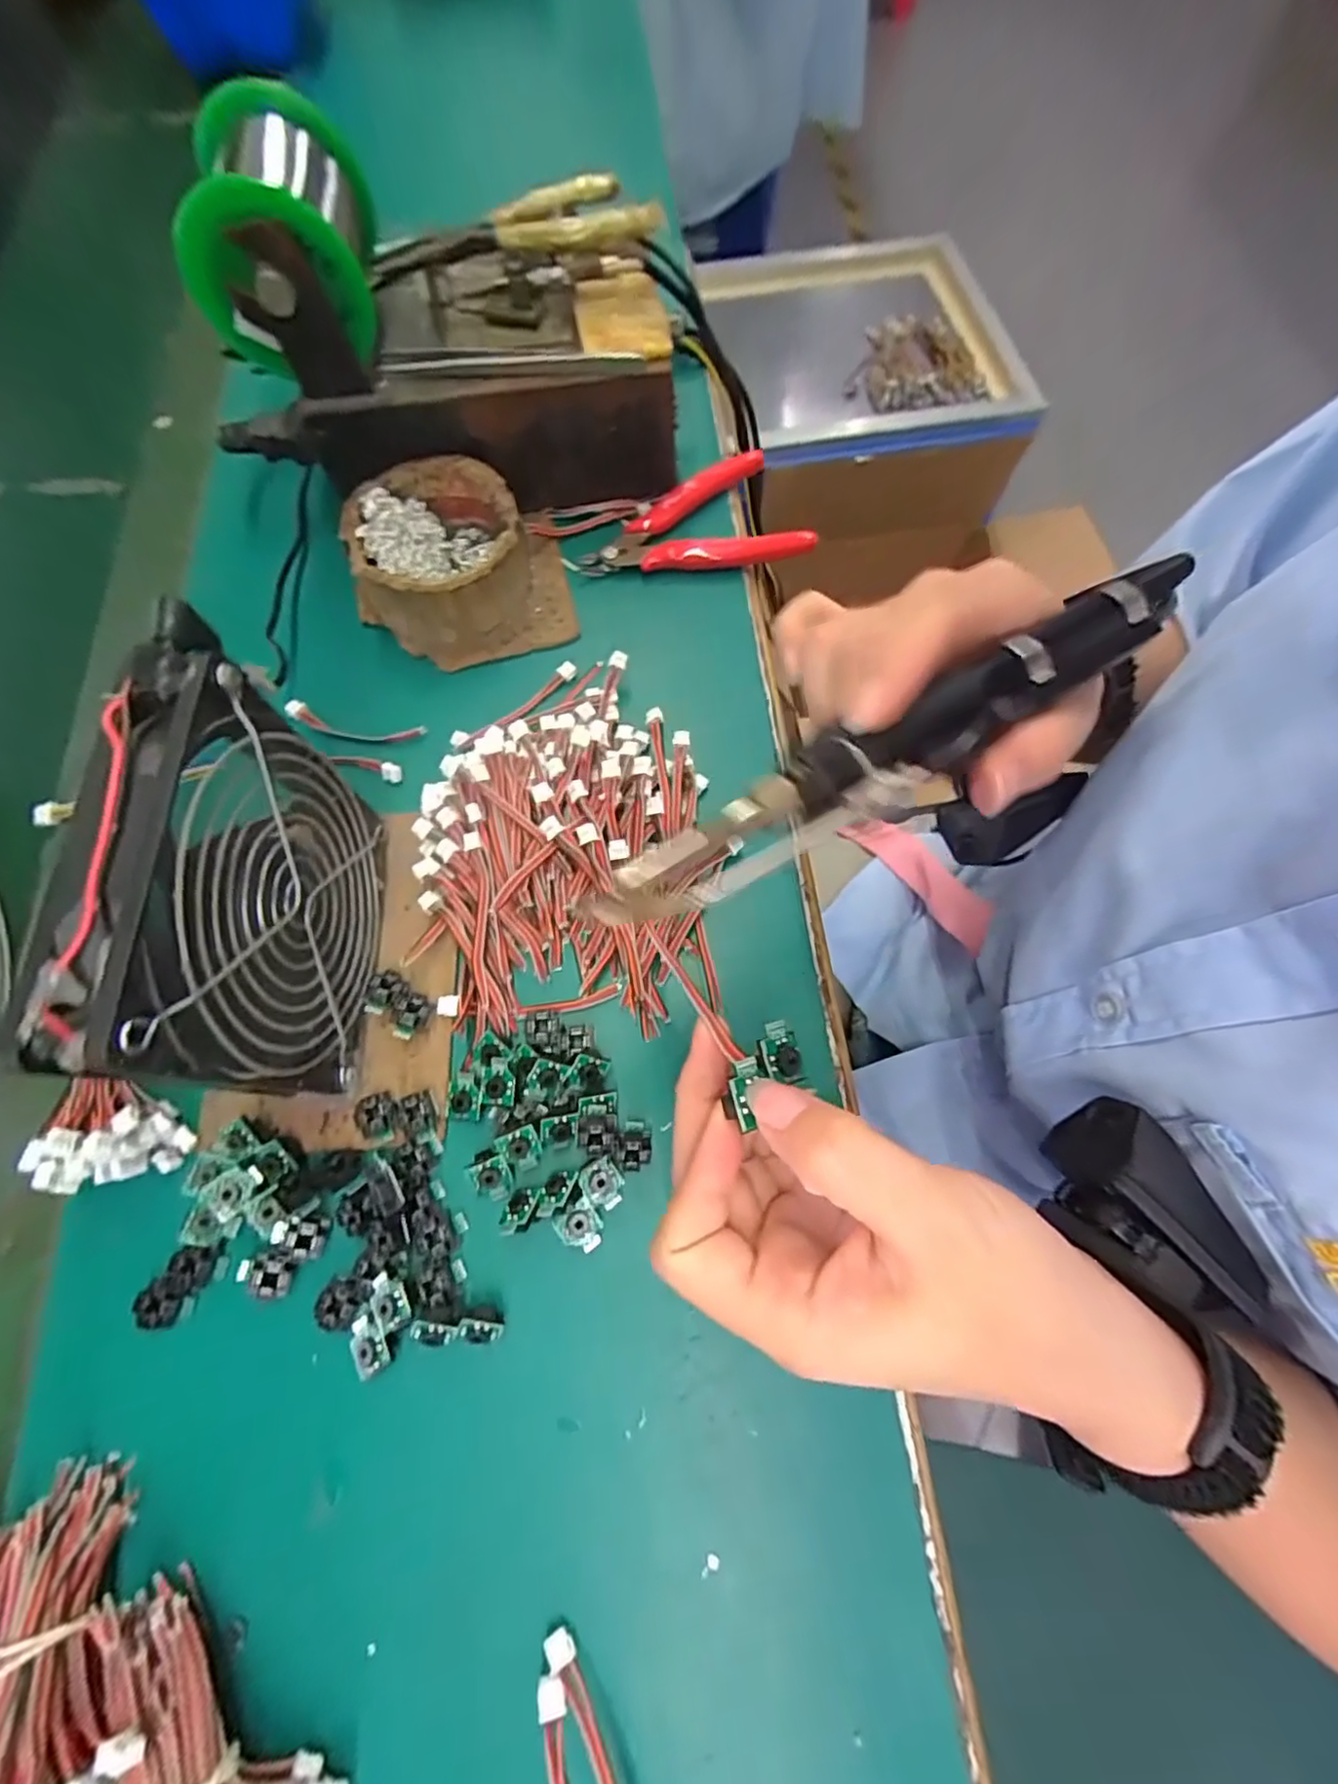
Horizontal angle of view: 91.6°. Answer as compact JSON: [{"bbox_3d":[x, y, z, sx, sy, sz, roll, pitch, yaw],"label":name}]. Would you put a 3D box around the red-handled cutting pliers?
[{"bbox_3d":[0.012,-0.195,0.351,0.117,0.014,0.076,-22,72,-8],"label":"red-handled cutting pliers"}]

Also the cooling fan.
[{"bbox_3d":[-0.138,0.001,0.222,0.028,0.124,0.124,-3,70,-1],"label":"cooling fan"}]

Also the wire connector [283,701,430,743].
[{"bbox_3d":[-0.155,-0.081,0.318,0.073,0.004,0.013,14,70,5],"label":"wire connector"}]

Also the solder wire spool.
[{"bbox_3d":[-0.165,-0.282,0.277,0.067,0.059,0.088,-8,70,-3],"label":"solder wire spool"}]

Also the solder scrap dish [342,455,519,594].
[{"bbox_3d":[-0.115,-0.172,0.330,0.081,0.041,0.081,0,70,0],"label":"solder scrap dish"}]

